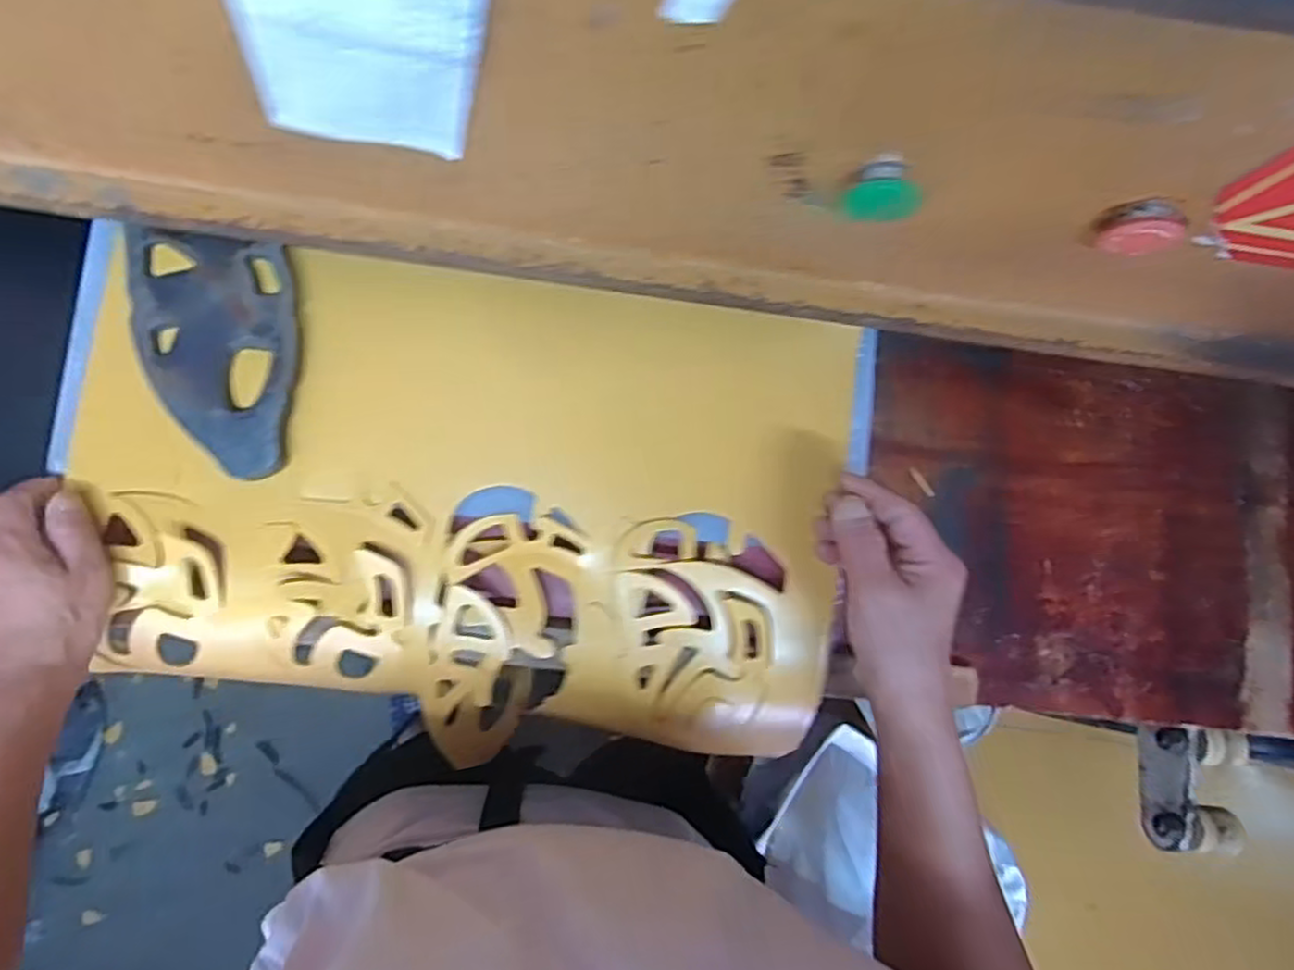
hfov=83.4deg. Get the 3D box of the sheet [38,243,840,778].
[{"bbox_3d":[-0.129,0.019,0.555,0.548,0.071,0.345,6,83,-5],"label":"sheet"}]

